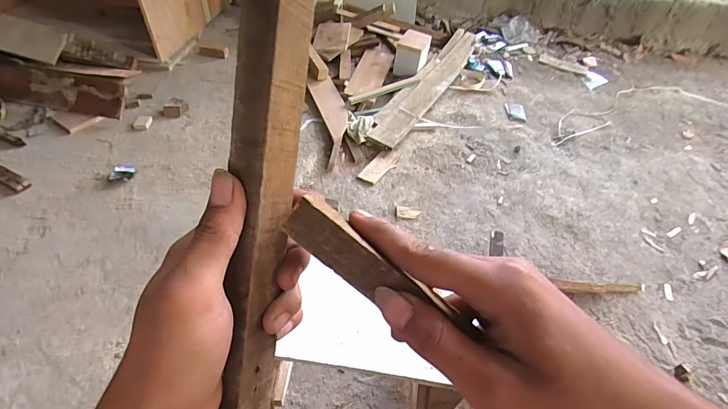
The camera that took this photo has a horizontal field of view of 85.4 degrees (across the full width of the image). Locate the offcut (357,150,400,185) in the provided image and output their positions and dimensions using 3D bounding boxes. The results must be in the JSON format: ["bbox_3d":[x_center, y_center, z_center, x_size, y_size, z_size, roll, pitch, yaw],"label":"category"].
[{"bbox_3d":[0.052,-0.124,1.277,0.071,0.006,0.167,33,59,23],"label":"offcut"}]

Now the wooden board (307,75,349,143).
[{"bbox_3d":[-0.116,-0.352,1.402,0.097,0.011,0.326,-16,56,-15],"label":"wooden board"}]

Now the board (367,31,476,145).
[{"bbox_3d":[0.299,-0.511,1.617,0.100,0.025,0.962,26,50,17],"label":"board"}]

